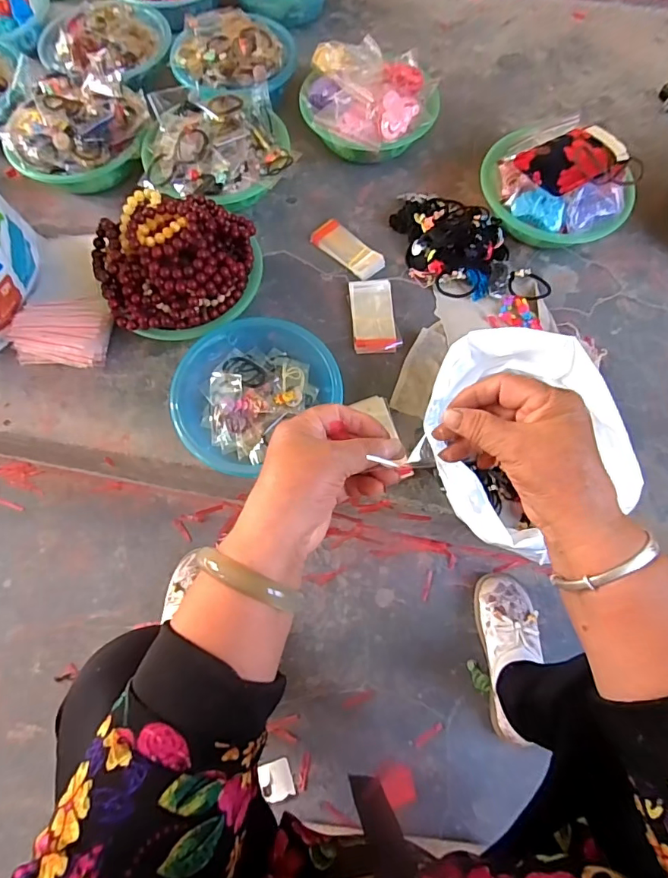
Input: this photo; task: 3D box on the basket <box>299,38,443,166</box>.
[{"bbox_3d":[0.064,-0.598,0.844,0.237,0.111,0.238,6,70,2],"label":"basket"}]

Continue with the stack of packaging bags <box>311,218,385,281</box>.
[{"bbox_3d":[0.022,-0.315,0.788,0.128,0.017,0.056,41,75,13],"label":"stack of packaging bags"}]

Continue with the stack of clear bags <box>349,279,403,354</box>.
[{"bbox_3d":[0.063,-0.192,0.743,0.070,0.020,0.131,-4,70,-2],"label":"stack of clear bags"}]

